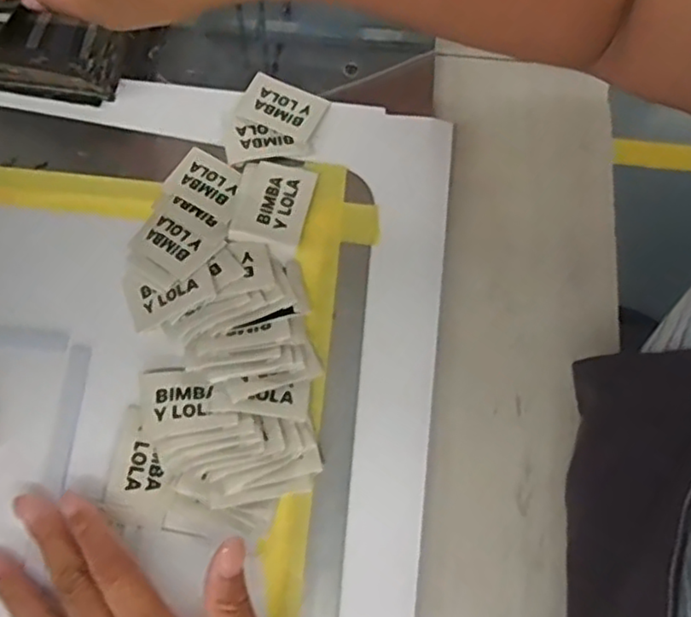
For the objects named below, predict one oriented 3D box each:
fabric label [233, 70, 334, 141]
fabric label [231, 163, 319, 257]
[{"bbox_3d":[-0.038,-0.121,0.387,0.049,0.004,0.034,24,73,8],"label":"fabric label"},{"bbox_3d":[-0.040,-0.059,0.362,0.039,0.007,0.052,10,71,3],"label":"fabric label"}]

